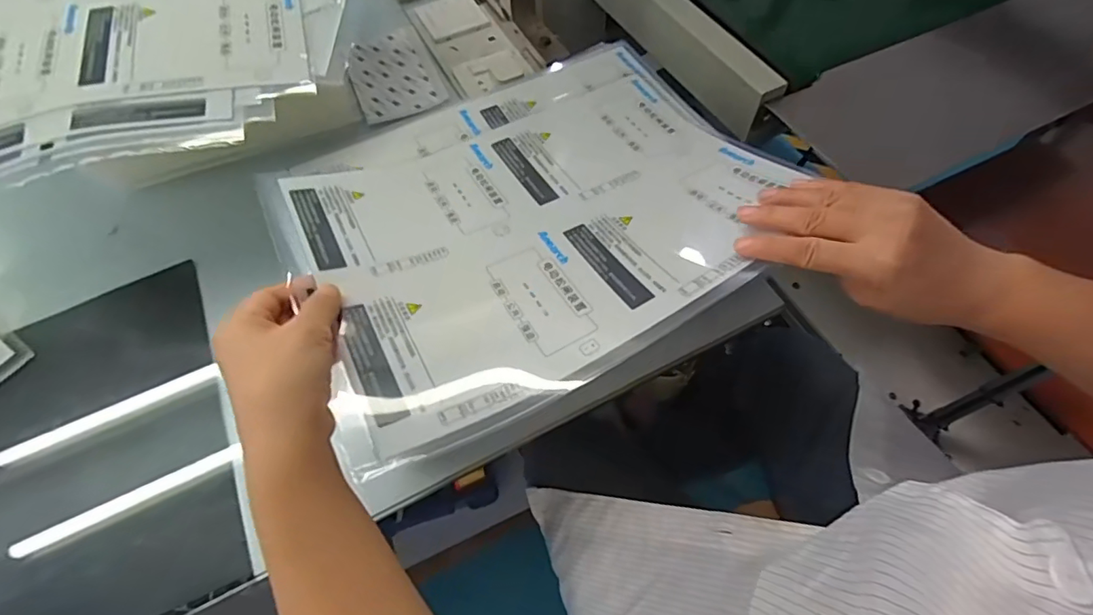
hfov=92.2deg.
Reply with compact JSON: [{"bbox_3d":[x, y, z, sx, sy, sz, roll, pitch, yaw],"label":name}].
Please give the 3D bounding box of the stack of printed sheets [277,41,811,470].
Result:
[{"bbox_3d":[-0.008,-0.079,0.426,0.378,0.057,0.302,-25,62,-12],"label":"stack of printed sheets"}]

